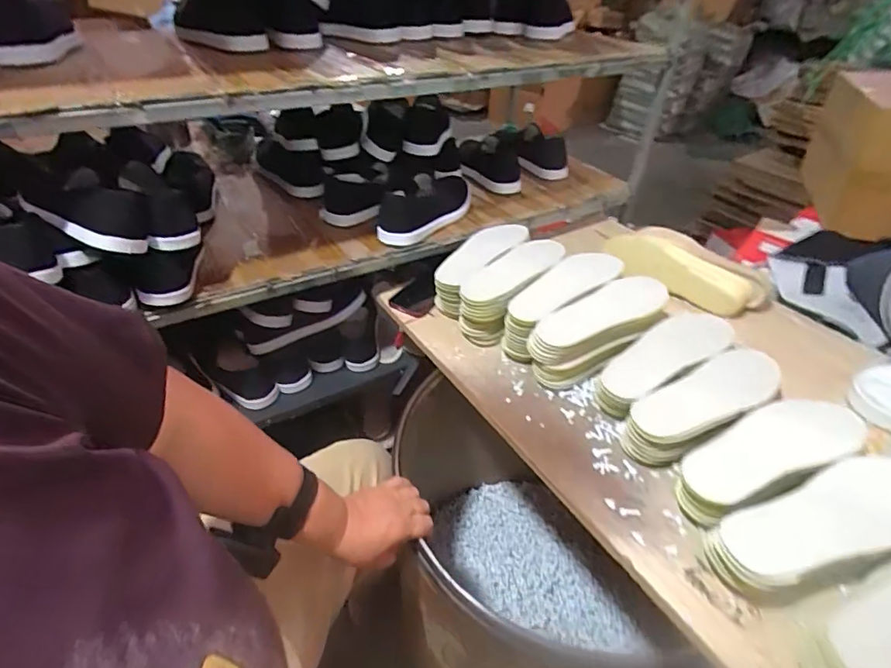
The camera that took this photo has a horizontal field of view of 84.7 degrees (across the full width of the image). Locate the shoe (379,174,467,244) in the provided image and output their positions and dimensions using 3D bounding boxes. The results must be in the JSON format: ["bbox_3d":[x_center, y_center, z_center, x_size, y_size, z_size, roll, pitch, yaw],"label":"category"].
[{"bbox_3d":[-0.035,-0.269,0.974,0.113,0.072,0.271,28,48,26],"label":"shoe"}]

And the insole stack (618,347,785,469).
[{"bbox_3d":[0.350,0.098,0.662,0.260,0.053,0.088,-19,46,-22],"label":"insole stack"}]

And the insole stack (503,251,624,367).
[{"bbox_3d":[0.192,-0.065,0.806,0.262,0.082,0.087,-38,55,-21],"label":"insole stack"}]

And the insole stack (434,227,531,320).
[{"bbox_3d":[0.065,-0.130,0.920,0.092,0.087,0.251,27,48,25],"label":"insole stack"}]

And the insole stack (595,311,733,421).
[{"bbox_3d":[0.328,0.043,0.729,0.257,0.067,0.089,-25,49,-27],"label":"insole stack"}]

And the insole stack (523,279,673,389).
[{"bbox_3d":[0.245,-0.004,0.758,0.262,0.081,0.093,-24,49,-27],"label":"insole stack"}]

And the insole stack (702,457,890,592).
[{"bbox_3d":[0.405,0.207,0.526,0.271,0.078,0.093,-14,45,-17],"label":"insole stack"}]

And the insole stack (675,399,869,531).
[{"bbox_3d":[0.382,0.147,0.585,0.234,0.062,0.087,-16,45,-19],"label":"insole stack"}]

